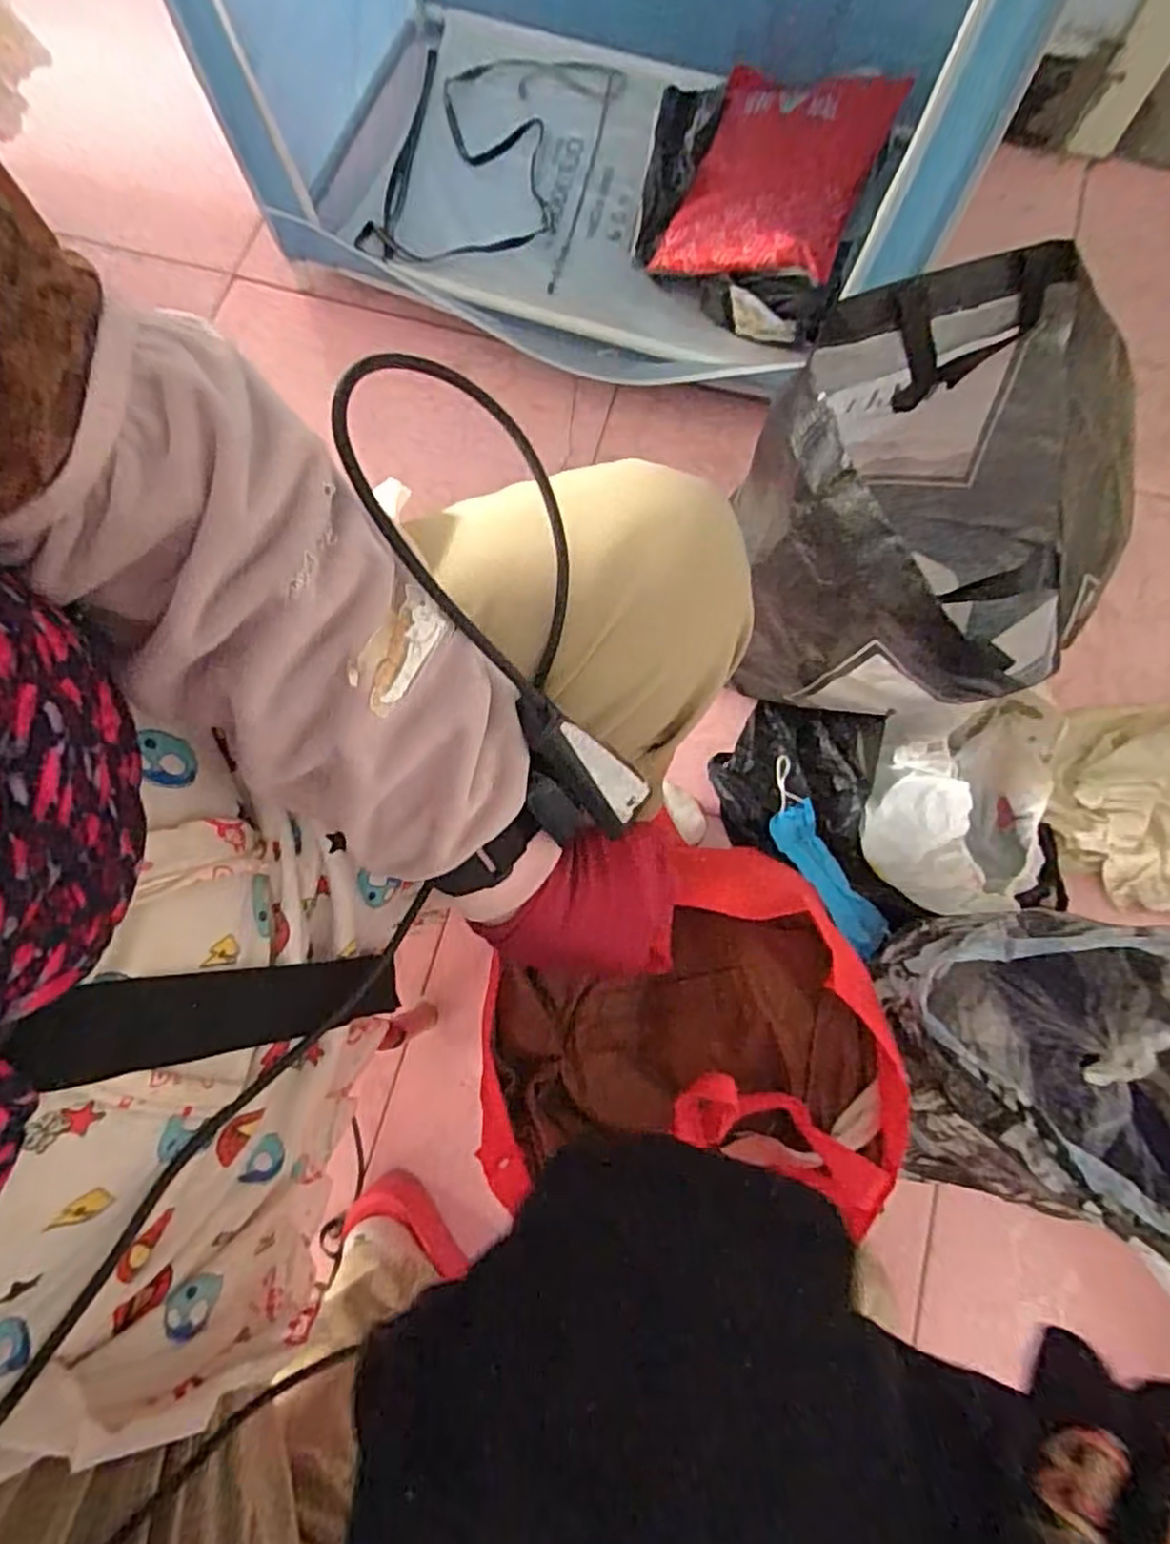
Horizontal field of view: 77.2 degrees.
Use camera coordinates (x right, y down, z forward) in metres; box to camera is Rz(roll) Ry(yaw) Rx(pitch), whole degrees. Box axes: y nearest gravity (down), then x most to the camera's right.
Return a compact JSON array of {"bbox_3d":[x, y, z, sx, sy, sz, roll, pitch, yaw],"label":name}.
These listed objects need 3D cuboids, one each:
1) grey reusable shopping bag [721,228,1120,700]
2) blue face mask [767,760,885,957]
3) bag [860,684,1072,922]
[{"bbox_3d":[0.306,-0.235,0.639,0.287,0.255,0.376,44,73,10],"label":"grey reusable shopping bag"},{"bbox_3d":[0.215,0.079,0.682,0.051,0.030,0.188,-25,78,-6],"label":"blue face mask"},{"bbox_3d":[0.362,0.020,0.701,0.164,0.088,0.222,13,77,3],"label":"bag"}]

